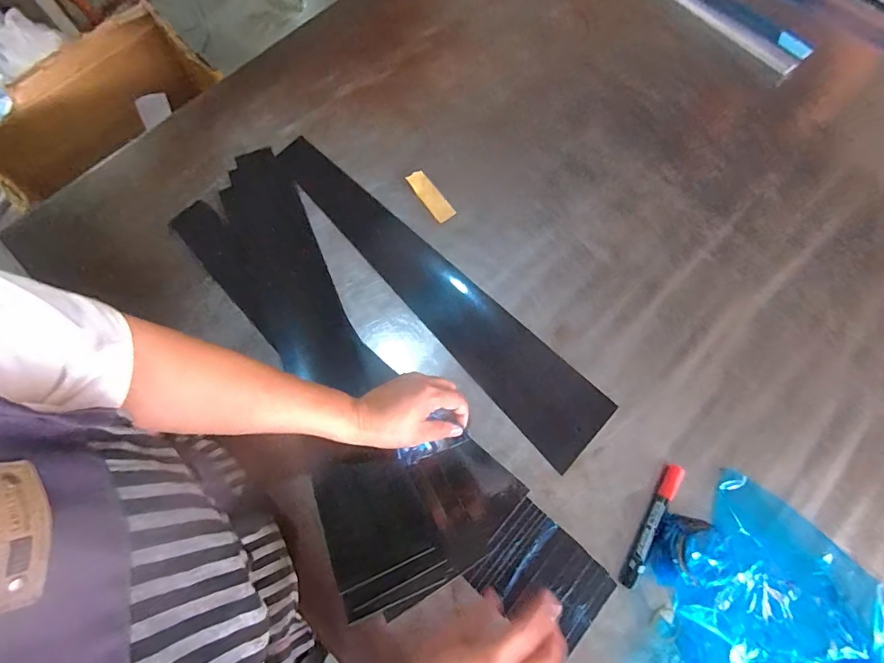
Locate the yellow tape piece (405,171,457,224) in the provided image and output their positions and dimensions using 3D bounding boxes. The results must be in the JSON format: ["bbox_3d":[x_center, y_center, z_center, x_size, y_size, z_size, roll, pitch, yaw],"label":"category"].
[{"bbox_3d":[-0.015,-0.182,0.612,0.028,0.009,0.082,-32,76,-10],"label":"yellow tape piece"}]

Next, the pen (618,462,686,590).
[{"bbox_3d":[0.226,0.207,0.490,0.017,0.017,0.136,30,75,8],"label":"pen"}]

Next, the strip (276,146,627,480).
[{"bbox_3d":[-0.020,-0.060,0.573,0.532,0.009,0.097,43,77,12],"label":"strip"}]

